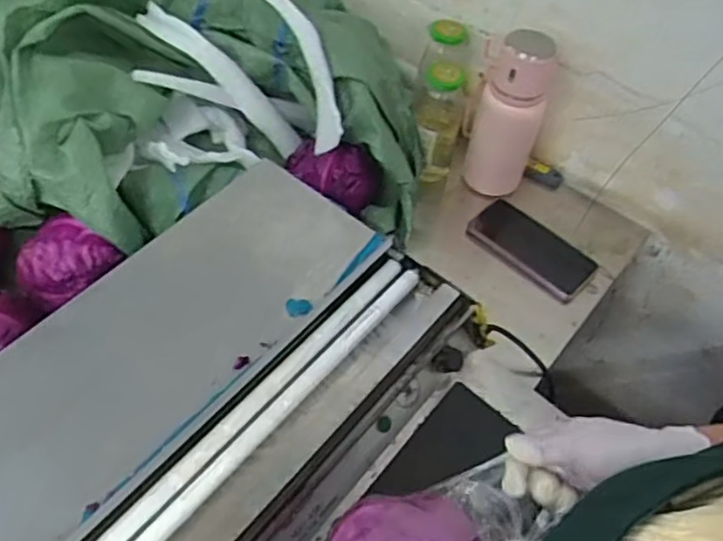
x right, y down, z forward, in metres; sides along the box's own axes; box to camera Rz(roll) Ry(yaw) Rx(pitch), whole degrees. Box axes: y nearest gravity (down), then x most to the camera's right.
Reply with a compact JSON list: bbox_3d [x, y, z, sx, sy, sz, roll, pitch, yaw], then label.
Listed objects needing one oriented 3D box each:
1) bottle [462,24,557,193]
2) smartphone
[{"bbox_3d":[0.184,-0.197,0.854,0.077,0.229,0.085,-1,52,-6],"label":"bottle"},{"bbox_3d":[0.218,-0.028,0.855,0.158,0.013,0.079,36,70,15],"label":"smartphone"}]

